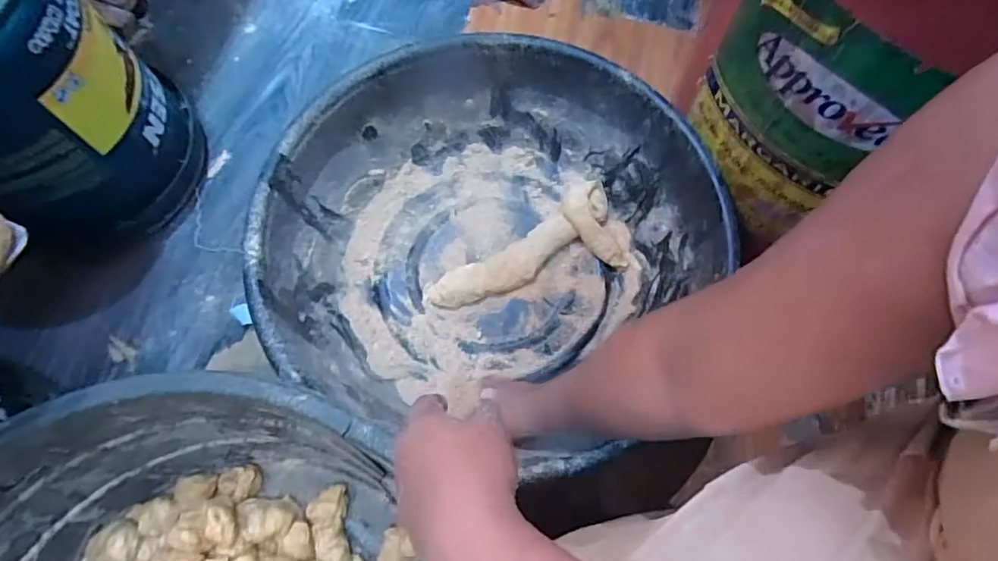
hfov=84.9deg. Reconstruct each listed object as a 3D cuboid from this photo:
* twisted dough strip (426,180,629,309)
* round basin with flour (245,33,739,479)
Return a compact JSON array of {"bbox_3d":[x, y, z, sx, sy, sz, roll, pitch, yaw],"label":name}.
[{"bbox_3d":[0.032,-0.052,0.768,0.277,0.039,0.124,-14,68,-7],"label":"twisted dough strip"},{"bbox_3d":[-0.011,-0.049,0.698,0.496,0.171,0.503,1,67,-1],"label":"round basin with flour"}]

